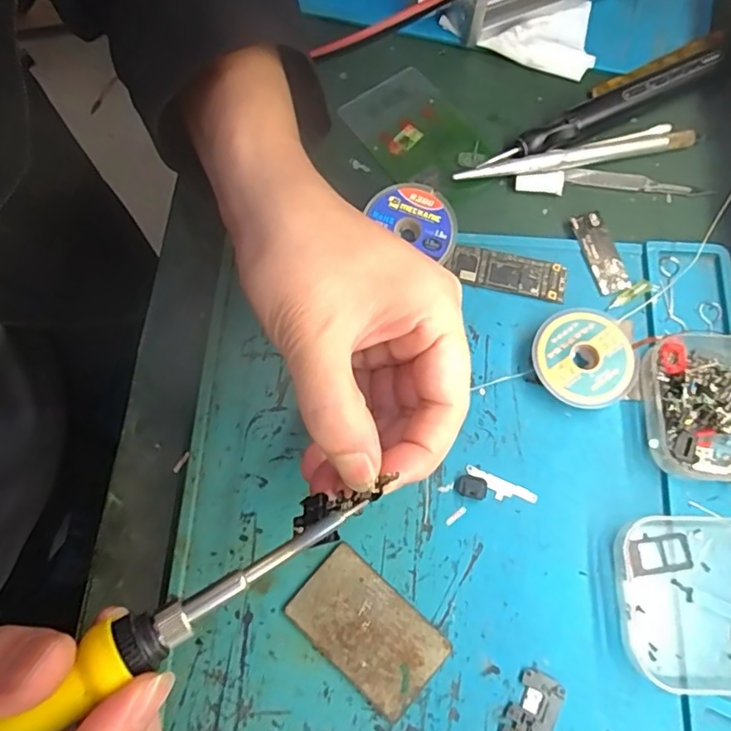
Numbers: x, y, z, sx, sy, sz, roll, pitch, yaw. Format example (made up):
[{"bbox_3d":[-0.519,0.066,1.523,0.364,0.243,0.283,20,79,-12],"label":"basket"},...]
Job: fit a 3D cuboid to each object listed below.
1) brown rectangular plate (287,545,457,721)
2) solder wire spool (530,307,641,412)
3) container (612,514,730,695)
[{"bbox_3d":[0.000,0.107,0.225,0.060,0.004,0.037,40,77,12],"label":"brown rectangular plate"},{"bbox_3d":[0.098,-0.002,0.252,0.044,0.013,0.044,0,73,1],"label":"solder wire spool"},{"bbox_3d":[0.133,0.094,0.221,0.061,0.017,0.064,2,73,1],"label":"container"}]

